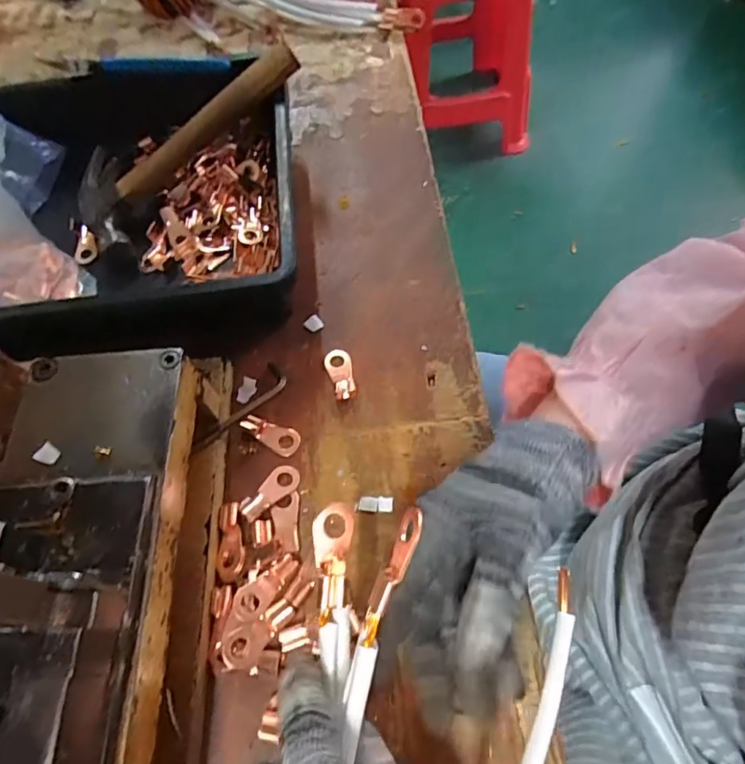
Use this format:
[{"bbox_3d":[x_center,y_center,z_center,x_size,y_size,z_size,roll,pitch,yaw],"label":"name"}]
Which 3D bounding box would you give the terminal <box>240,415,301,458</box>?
[{"bbox_3d":[-0.067,0.034,0.353,0.040,0.007,0.019,32,68,18],"label":"terminal"}]

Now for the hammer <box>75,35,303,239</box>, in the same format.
[{"bbox_3d":[-0.153,-0.198,0.421,0.212,0.029,0.108,-29,62,13],"label":"hammer"}]

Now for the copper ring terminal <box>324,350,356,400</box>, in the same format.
[{"bbox_3d":[-0.022,-0.006,0.371,0.018,0.004,0.040,-16,63,-6],"label":"copper ring terminal"}]

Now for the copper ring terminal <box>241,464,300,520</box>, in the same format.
[{"bbox_3d":[-0.065,0.069,0.333,0.041,0.007,0.018,-41,68,-18],"label":"copper ring terminal"}]

